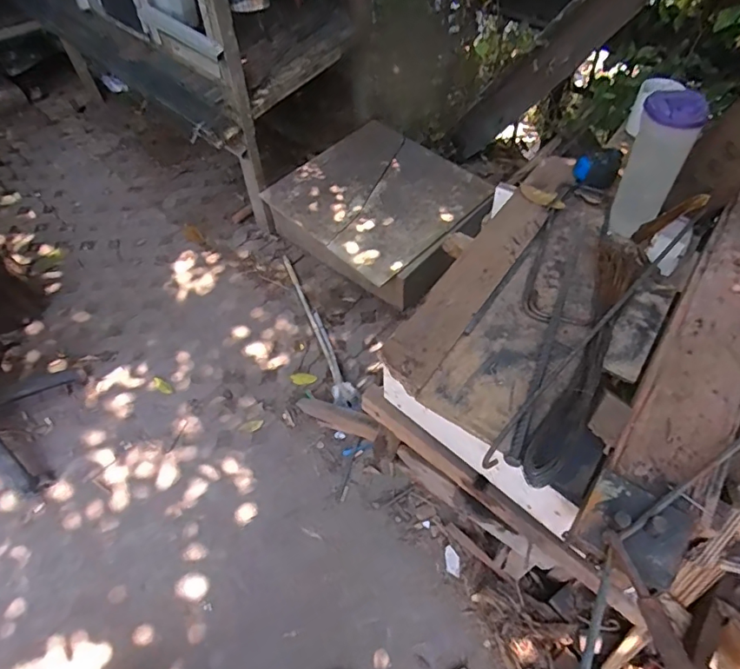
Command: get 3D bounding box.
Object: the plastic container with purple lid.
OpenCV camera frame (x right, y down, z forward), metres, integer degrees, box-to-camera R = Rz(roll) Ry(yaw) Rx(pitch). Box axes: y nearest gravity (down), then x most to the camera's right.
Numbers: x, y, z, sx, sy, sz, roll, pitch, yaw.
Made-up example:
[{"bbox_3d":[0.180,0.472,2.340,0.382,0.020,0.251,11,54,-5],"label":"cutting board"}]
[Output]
[{"bbox_3d":[0.446,-0.265,0.790,0.083,0.214,0.081,24,61,18],"label":"plastic container with purple lid"}]

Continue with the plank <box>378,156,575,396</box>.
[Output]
[{"bbox_3d":[0.213,-0.145,0.845,0.082,0.025,0.610,31,61,18],"label":"plank"}]

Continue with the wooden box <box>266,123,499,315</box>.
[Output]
[{"bbox_3d":[0.028,-0.439,1.757,0.609,0.172,0.571,39,67,24],"label":"wooden box"}]

